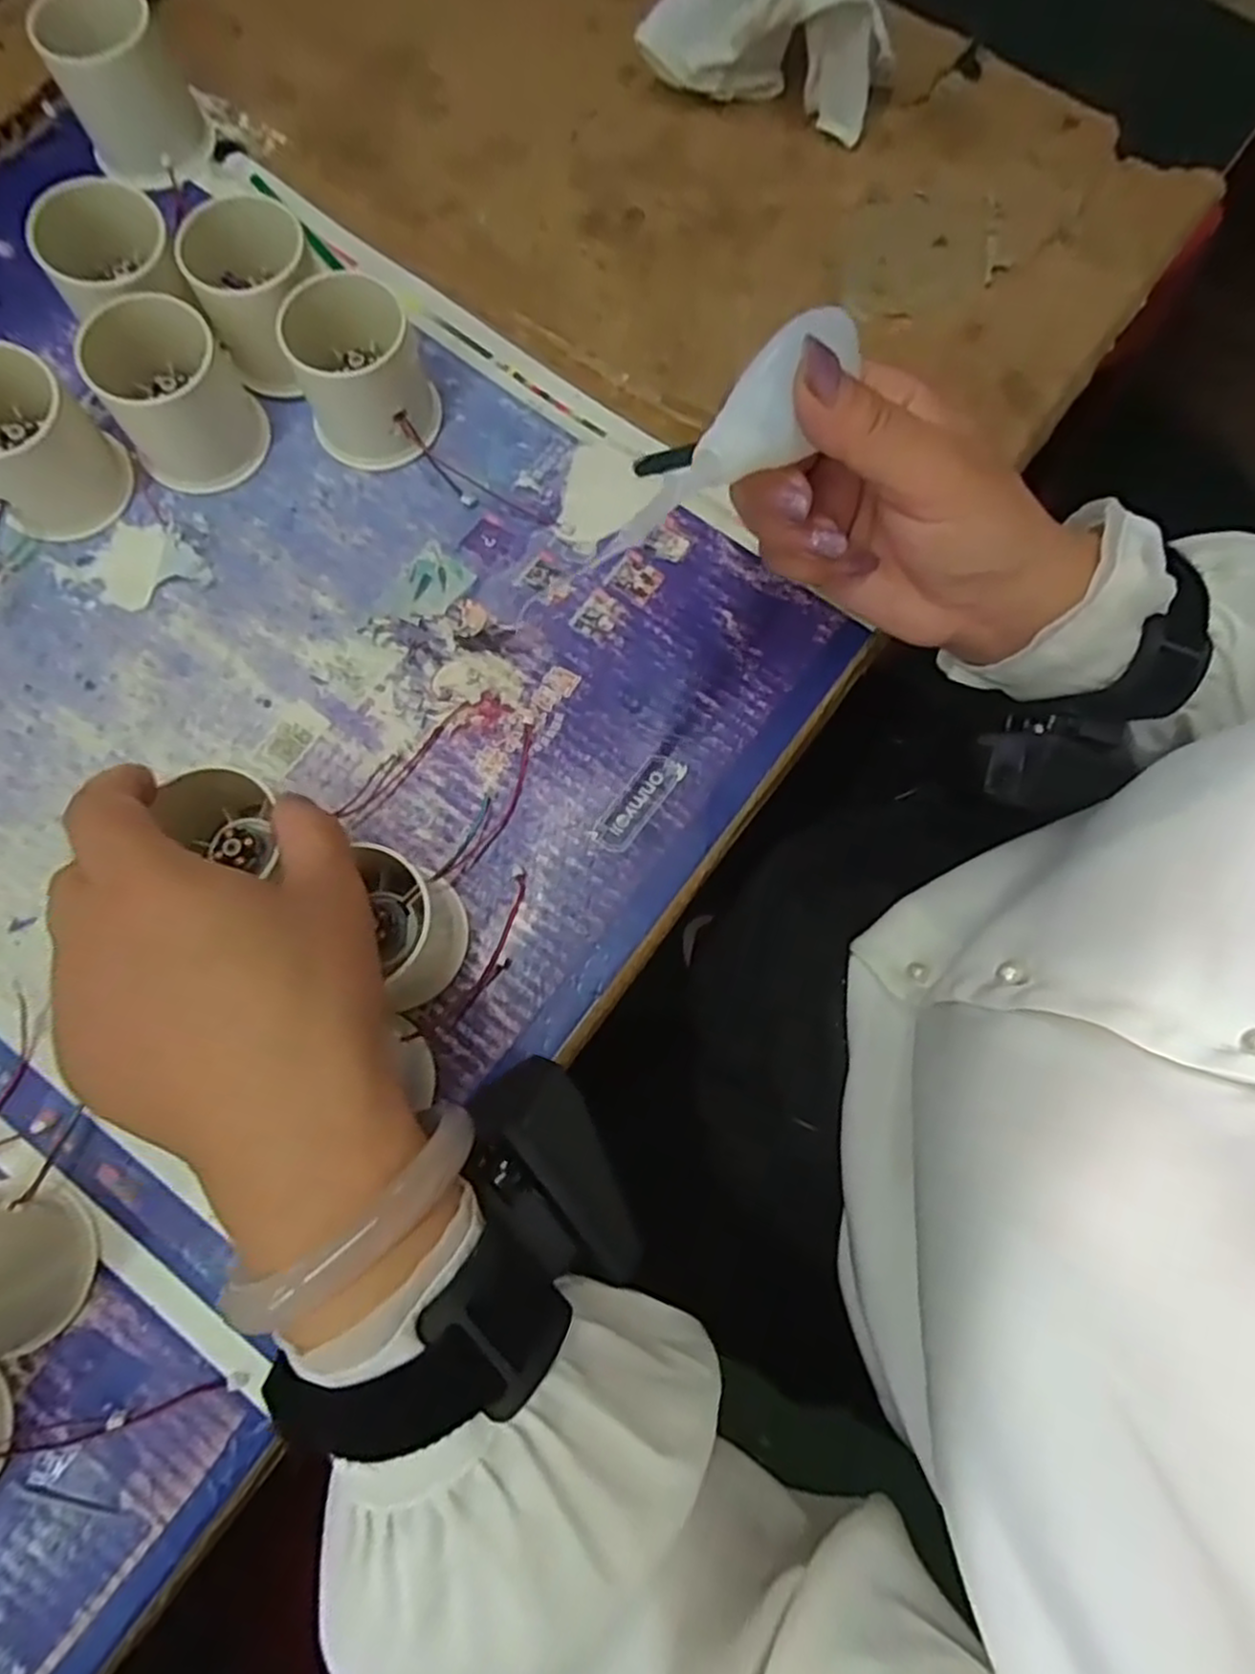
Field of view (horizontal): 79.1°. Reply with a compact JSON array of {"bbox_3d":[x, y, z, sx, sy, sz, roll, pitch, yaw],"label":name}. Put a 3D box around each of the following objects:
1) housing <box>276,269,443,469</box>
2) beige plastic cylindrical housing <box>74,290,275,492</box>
[{"bbox_3d":[-0.114,-0.198,0.324,0.055,0.049,0.058,0,78,-2],"label":"housing"},{"bbox_3d":[-0.191,-0.186,0.318,0.054,0.051,0.056,0,78,-2],"label":"beige plastic cylindrical housing"}]

